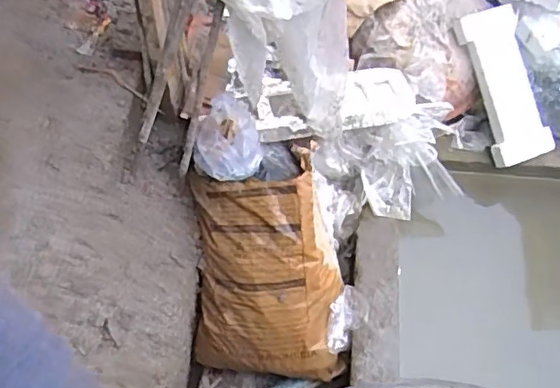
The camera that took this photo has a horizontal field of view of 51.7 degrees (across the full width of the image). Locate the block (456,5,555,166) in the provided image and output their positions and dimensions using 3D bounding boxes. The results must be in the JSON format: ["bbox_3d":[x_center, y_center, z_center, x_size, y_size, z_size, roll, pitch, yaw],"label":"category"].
[{"bbox_3d":[0.576,-0.275,1.483,0.150,0.065,0.398,-17,90,-13],"label":"block"}]

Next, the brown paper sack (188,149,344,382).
[{"bbox_3d":[-0.048,0.178,1.251,0.316,0.442,0.098,-2,10,16],"label":"brown paper sack"}]

